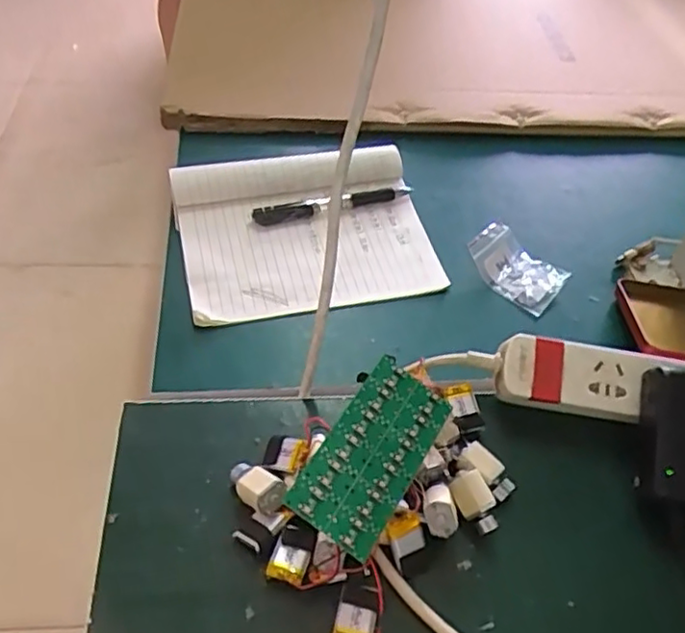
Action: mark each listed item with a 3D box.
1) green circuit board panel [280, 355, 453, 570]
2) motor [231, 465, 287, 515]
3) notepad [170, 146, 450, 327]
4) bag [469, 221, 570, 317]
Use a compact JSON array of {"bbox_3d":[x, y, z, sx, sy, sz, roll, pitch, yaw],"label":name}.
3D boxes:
[{"bbox_3d":[0.018,0.075,0.360,0.051,0.005,0.106,37,55,3],"label":"green circuit board panel"},{"bbox_3d":[-0.049,0.099,0.377,0.043,0.013,0.018,20,45,41],"label":"motor"},{"bbox_3d":[-0.030,-0.074,0.529,0.198,0.029,0.154,-9,48,-13],"label":"notepad"},{"bbox_3d":[0.141,-0.041,0.526,0.075,0.024,0.051,36,54,26],"label":"bag"}]

